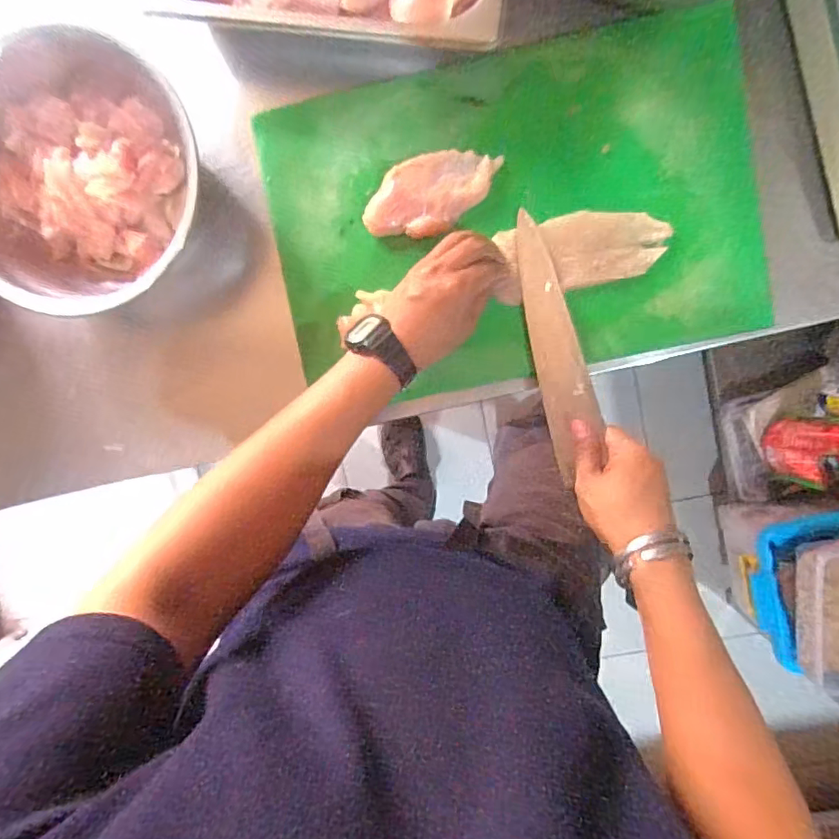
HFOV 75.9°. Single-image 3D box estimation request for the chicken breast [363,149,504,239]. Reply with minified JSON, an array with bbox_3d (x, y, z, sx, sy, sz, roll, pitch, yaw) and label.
[{"bbox_3d":[0.011,-0.214,0.512,0.130,0.021,0.068,-17,95,6],"label":"chicken breast"}]

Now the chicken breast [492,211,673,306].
[{"bbox_3d":[0.150,-0.157,0.502,0.158,0.017,0.066,-10,96,6],"label":"chicken breast"}]

